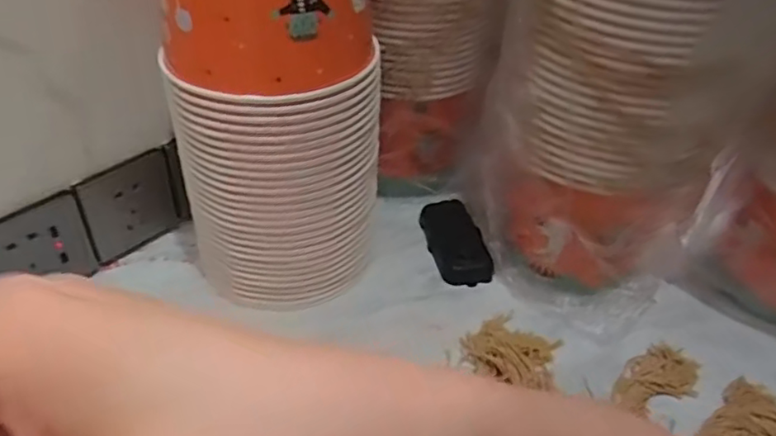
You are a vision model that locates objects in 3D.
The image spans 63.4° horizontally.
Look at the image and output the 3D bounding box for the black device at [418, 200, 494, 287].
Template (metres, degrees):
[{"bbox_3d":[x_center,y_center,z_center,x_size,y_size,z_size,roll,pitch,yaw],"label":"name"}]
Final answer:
[{"bbox_3d":[0.068,0.023,0.629,0.052,0.013,0.102,-16,53,-2],"label":"black device"}]

